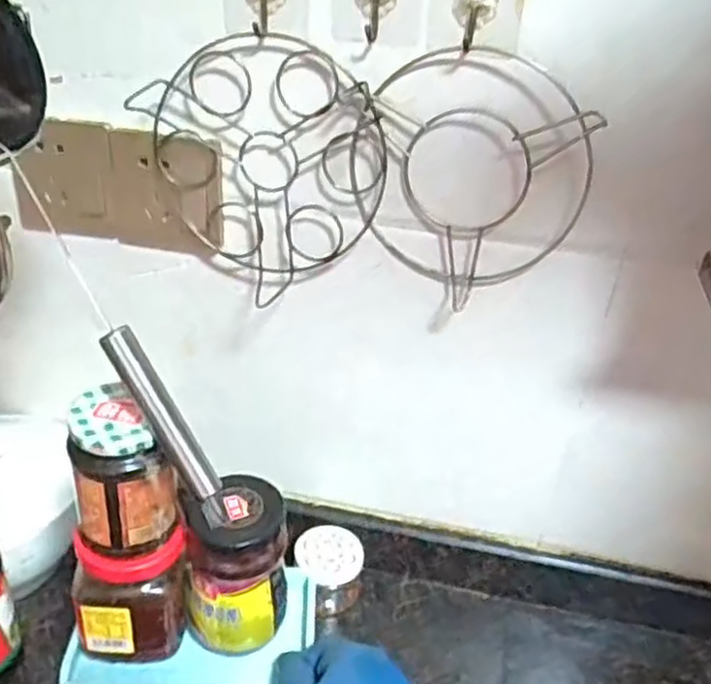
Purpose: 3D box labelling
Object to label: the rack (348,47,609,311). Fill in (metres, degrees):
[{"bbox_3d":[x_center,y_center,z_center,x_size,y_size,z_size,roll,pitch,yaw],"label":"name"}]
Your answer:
[{"bbox_3d":[0.078,-0.116,0.523,0.168,0.175,0.030,14,33,13],"label":"rack"}]

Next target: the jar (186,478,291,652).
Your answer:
[{"bbox_3d":[-0.082,0.158,0.509,0.063,0.121,0.058,4,32,-3],"label":"jar"}]

